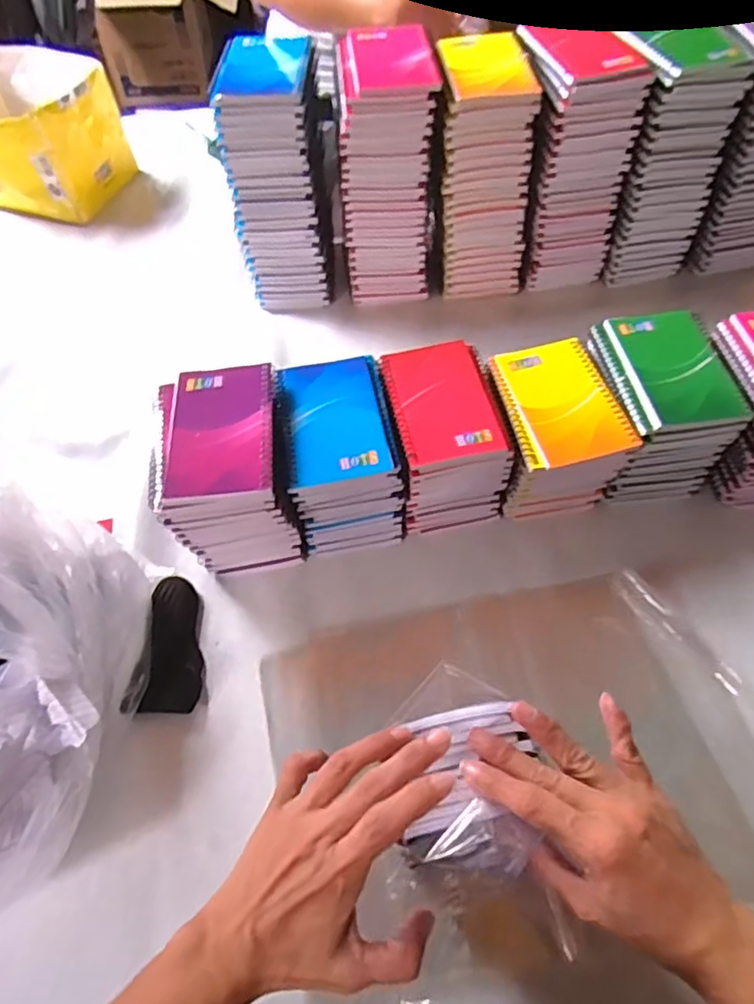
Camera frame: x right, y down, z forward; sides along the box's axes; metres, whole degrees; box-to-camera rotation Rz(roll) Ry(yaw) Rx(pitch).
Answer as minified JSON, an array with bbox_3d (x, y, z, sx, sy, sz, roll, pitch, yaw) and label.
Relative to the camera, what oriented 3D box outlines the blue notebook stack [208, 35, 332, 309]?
[{"bbox_3d":[-0.110,-0.362,0.682,0.102,0.223,0.144,-4,59,0],"label":"blue notebook stack"}]

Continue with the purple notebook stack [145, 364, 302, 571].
[{"bbox_3d":[-0.126,-0.027,0.535,0.097,0.131,0.133,-9,59,-3],"label":"purple notebook stack"}]

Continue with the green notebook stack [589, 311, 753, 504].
[{"bbox_3d":[0.258,-0.090,0.571,0.102,0.113,0.137,-6,59,-1],"label":"green notebook stack"}]

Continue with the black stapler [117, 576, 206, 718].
[{"bbox_3d":[-0.177,0.119,0.520,0.055,0.026,0.119,-4,59,0],"label":"black stapler"}]

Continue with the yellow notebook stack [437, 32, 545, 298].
[{"bbox_3d":[0.121,-0.378,0.700,0.101,0.224,0.135,0,59,3],"label":"yellow notebook stack"}]

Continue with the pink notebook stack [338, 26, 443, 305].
[{"bbox_3d":[0.013,-0.365,0.677,0.095,0.219,0.145,0,59,3],"label":"pink notebook stack"}]

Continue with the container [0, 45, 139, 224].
[{"bbox_3d":[-0.503,-0.532,0.874,0.236,0.137,0.220,29,65,18],"label":"container"}]

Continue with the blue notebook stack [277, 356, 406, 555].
[{"bbox_3d":[-0.031,-0.045,0.557,0.093,0.115,0.134,-8,59,-2],"label":"blue notebook stack"}]

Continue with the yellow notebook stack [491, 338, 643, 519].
[{"bbox_3d":[0.161,-0.063,0.569,0.097,0.105,0.138,-12,59,-5],"label":"yellow notebook stack"}]

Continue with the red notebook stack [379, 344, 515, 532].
[{"bbox_3d":[0.061,-0.062,0.571,0.091,0.104,0.132,-11,59,-4],"label":"red notebook stack"}]

